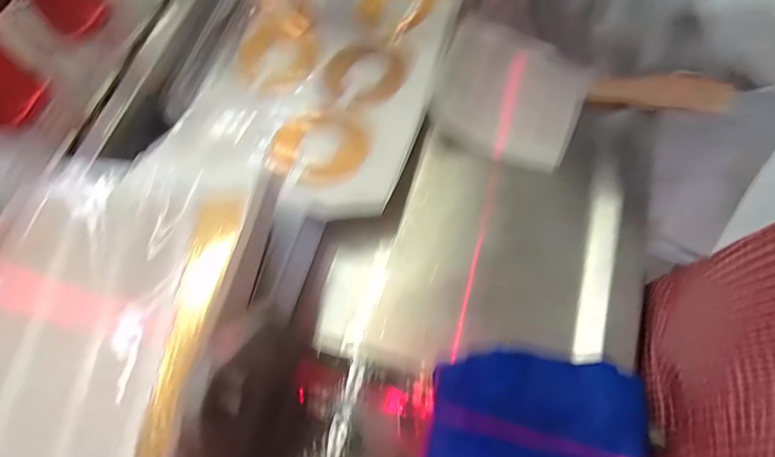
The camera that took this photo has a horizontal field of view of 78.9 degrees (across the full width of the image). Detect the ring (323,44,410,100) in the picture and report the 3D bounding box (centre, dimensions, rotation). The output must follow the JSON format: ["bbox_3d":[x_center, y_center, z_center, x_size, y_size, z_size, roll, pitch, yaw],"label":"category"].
[{"bbox_3d":[-0.022,-0.152,0.459,0.079,0.010,0.067,9,64,9],"label":"ring"}]

